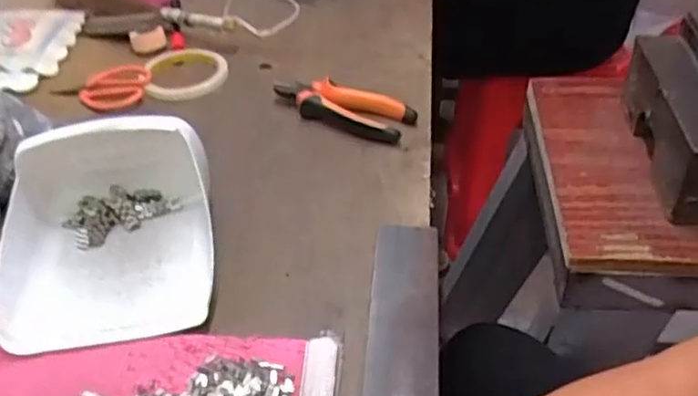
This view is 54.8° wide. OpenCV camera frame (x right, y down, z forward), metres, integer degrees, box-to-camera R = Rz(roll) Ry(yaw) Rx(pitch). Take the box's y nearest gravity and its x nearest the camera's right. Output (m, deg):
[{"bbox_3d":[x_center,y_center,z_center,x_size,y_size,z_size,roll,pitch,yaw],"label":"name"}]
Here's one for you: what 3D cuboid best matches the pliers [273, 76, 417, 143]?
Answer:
[{"bbox_3d":[-0.007,-0.092,0.673,0.146,0.026,0.046,23,46,26],"label":"pliers"}]

